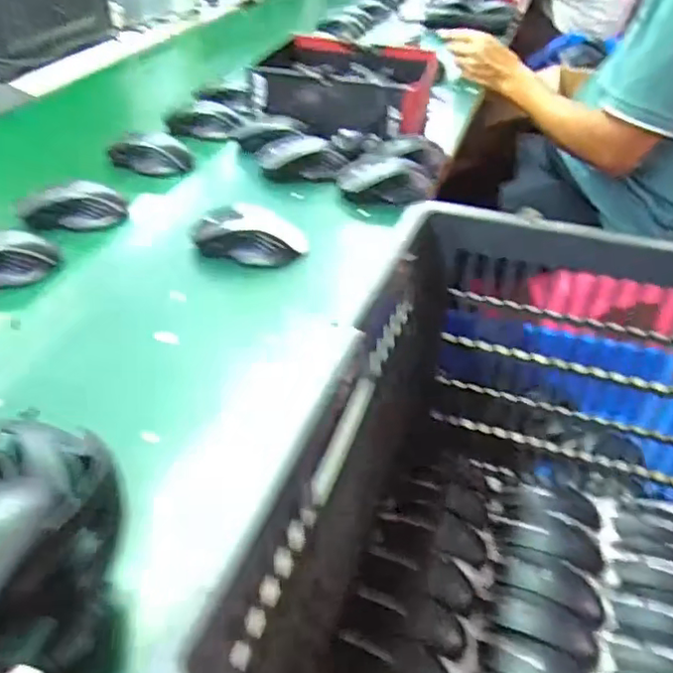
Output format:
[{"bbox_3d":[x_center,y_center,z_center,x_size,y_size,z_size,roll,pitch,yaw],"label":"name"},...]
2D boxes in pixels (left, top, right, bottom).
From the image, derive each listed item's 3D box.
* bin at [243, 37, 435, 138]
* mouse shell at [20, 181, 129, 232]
[{"bbox_3d":[0.010,-0.372,0.899,0.253,0.078,0.212,12,41,11],"label":"bin"},{"bbox_3d":[-0.298,-0.147,0.689,0.112,0.037,0.055,-12,42,-17],"label":"mouse shell"}]

